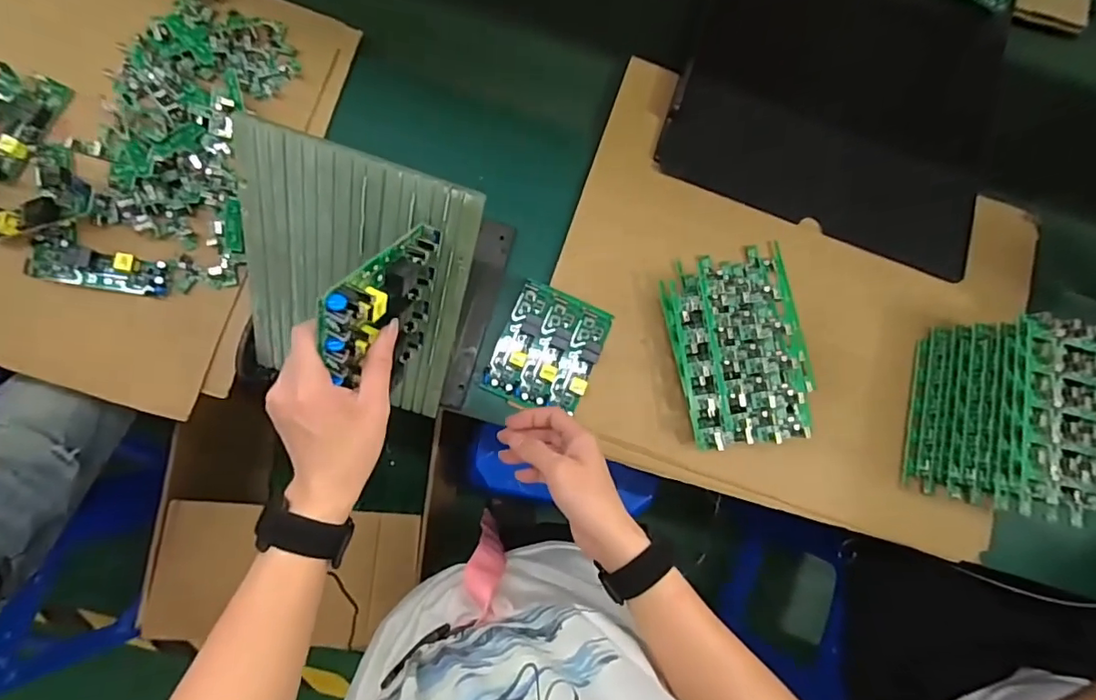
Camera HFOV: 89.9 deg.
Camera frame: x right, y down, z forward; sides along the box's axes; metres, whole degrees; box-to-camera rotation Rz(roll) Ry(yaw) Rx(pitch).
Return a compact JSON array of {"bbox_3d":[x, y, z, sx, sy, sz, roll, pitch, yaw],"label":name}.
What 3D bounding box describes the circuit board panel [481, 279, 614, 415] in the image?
[{"bbox_3d":[0.001,0.000,0.560,0.099,0.012,0.123,24,81,-3],"label":"circuit board panel"}]

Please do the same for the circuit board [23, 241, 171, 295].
[{"bbox_3d":[-0.426,-0.077,0.520,0.110,0.020,0.035,8,82,-5],"label":"circuit board"}]

